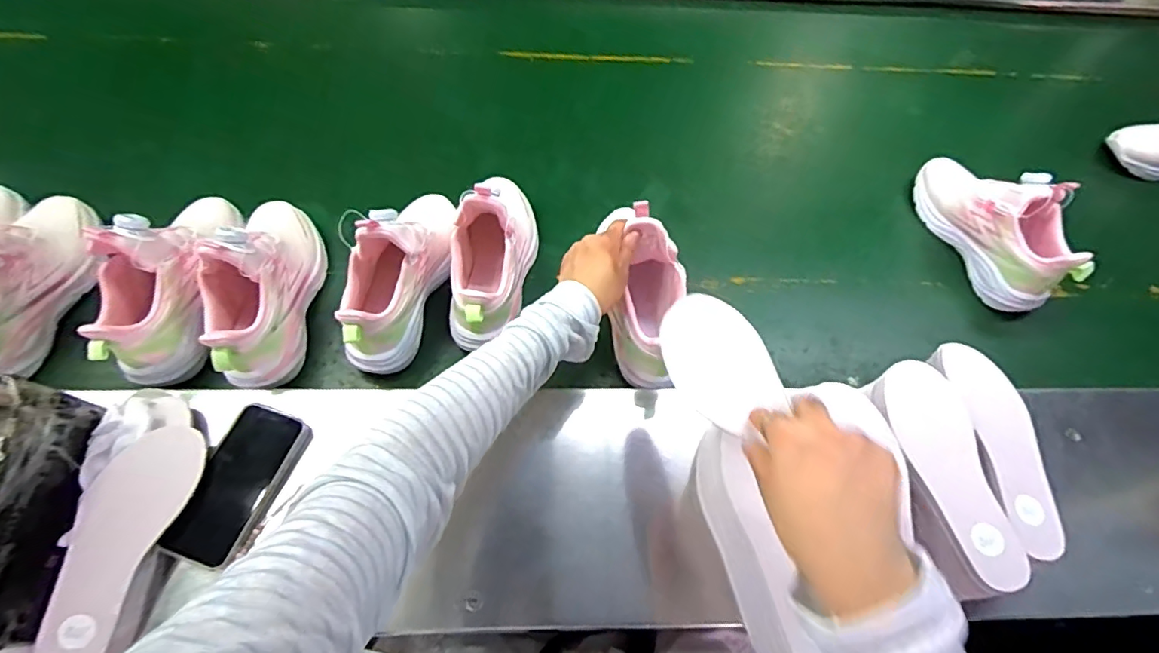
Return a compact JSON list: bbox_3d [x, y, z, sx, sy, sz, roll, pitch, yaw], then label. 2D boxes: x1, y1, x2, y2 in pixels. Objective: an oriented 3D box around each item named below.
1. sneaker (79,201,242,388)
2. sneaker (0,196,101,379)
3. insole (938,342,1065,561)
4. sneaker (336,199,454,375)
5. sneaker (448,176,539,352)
[{"bbox_3d":[-0.465,-0.069,0.590,0.072,0.122,0.240,-1,62,-1],"label":"sneaker"},{"bbox_3d":[-0.639,-0.067,0.598,0.092,0.134,0.235,4,62,2],"label":"sneaker"},{"bbox_3d":[0.414,0.110,0.515,0.065,0.010,0.205,-2,62,-2],"label":"insole"},{"bbox_3d":[-0.212,-0.079,0.616,0.074,0.123,0.243,11,63,5],"label":"sneaker"},{"bbox_3d":[-0.103,-0.104,0.642,0.078,0.135,0.241,10,63,5],"label":"sneaker"}]

